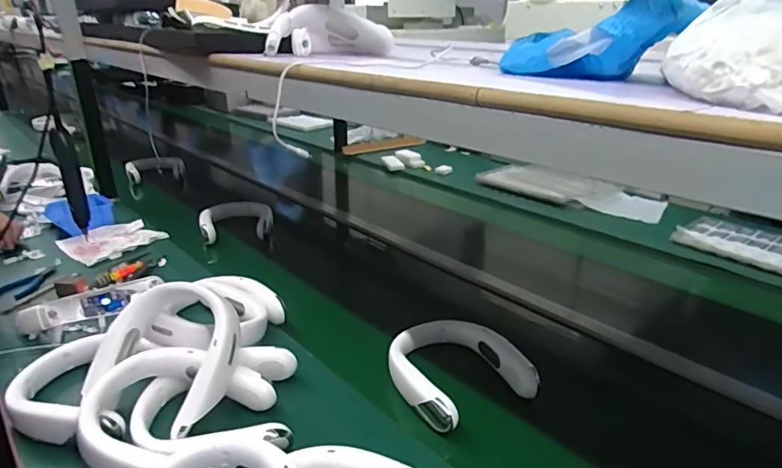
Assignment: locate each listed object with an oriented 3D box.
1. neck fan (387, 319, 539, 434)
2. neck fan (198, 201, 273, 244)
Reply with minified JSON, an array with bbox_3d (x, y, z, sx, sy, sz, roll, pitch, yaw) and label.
[{"bbox_3d":[0.100,0.205,0.795,0.200,0.037,0.212,-12,27,-24],"label":"neck fan"},{"bbox_3d":[-0.408,-0.044,1.304,0.179,0.061,0.219,-8,26,-17],"label":"neck fan"}]

